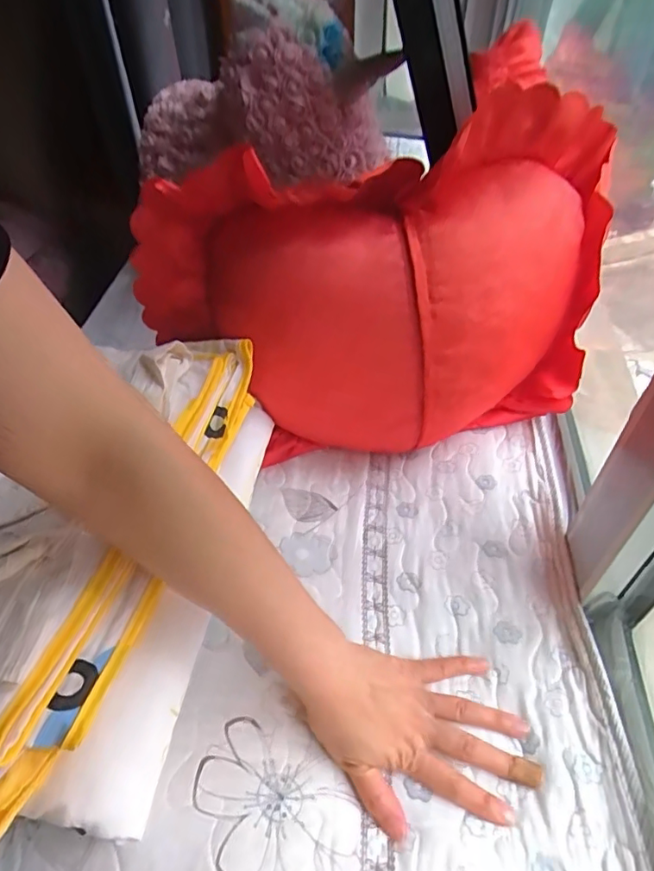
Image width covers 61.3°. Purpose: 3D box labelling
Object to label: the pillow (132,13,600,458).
[{"bbox_3d":[0.054,-0.121,0.504,0.415,0.328,0.141,-11,46,-10],"label":"pillow"}]

